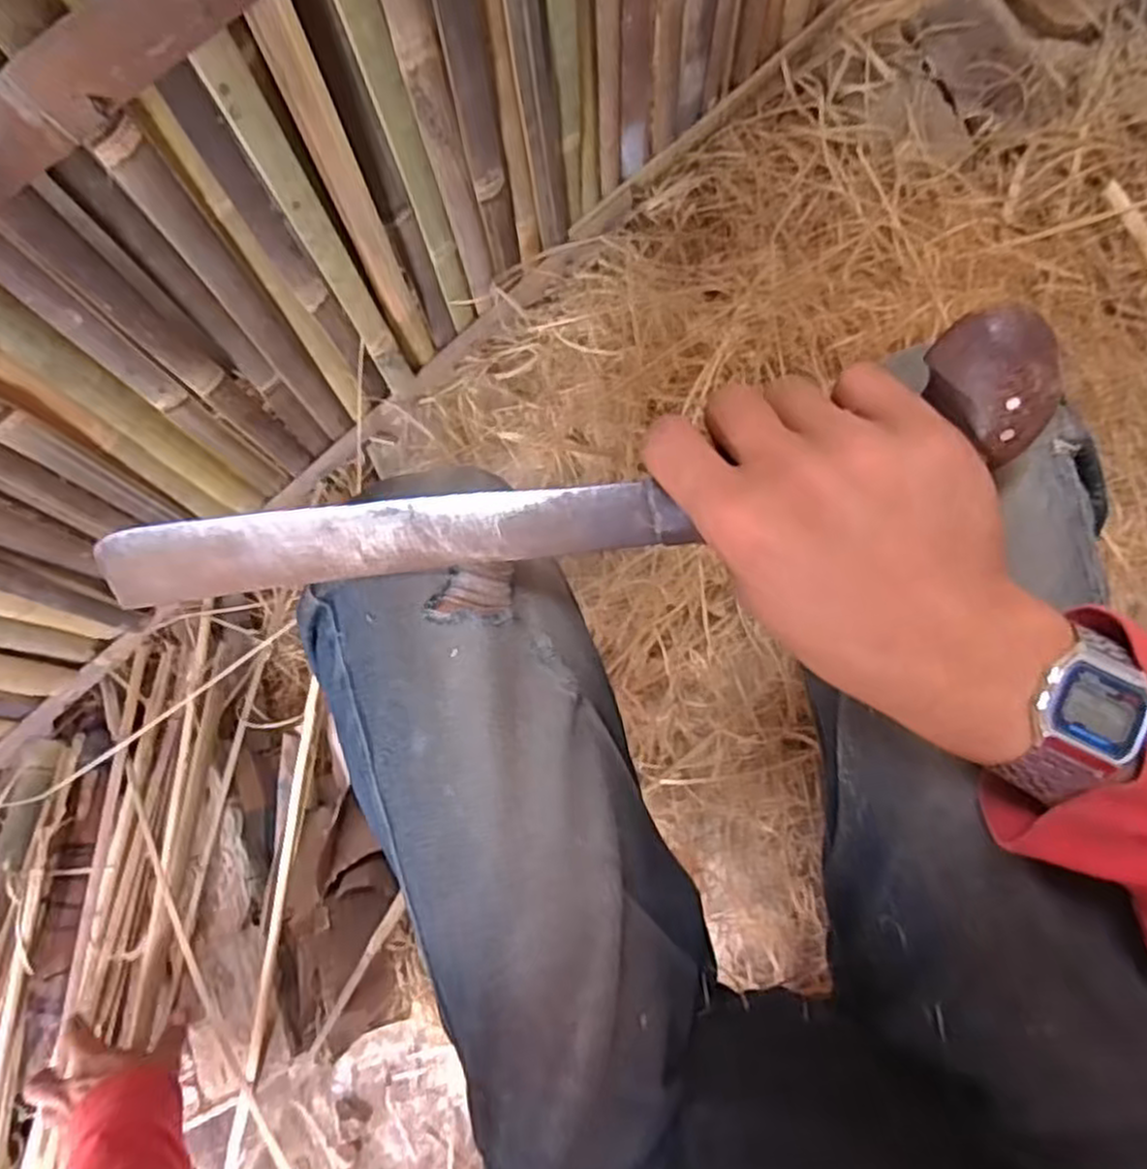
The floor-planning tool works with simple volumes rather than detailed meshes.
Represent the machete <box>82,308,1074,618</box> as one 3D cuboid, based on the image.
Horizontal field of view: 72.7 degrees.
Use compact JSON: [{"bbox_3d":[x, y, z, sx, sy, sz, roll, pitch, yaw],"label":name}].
[{"bbox_3d":[-0.033,-0.033,0.318,0.403,0.055,0.044,-10,78,20],"label":"machete"}]

